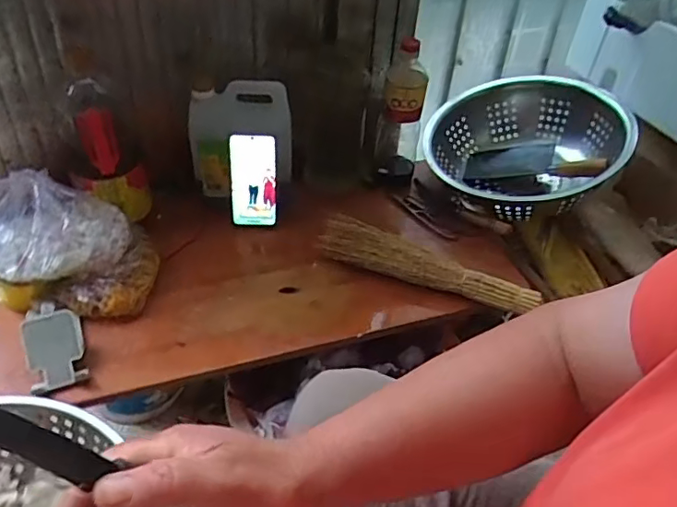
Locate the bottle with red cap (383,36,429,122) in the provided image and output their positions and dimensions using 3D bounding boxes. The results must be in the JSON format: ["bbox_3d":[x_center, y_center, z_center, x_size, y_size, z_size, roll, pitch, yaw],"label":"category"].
[{"bbox_3d":[0.117,-0.295,0.939,0.069,0.144,0.076,9,39,6],"label":"bottle with red cap"}]

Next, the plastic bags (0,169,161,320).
[{"bbox_3d":[-0.381,-0.016,0.782,0.225,0.166,0.163,1,39,-5],"label":"plastic bags"}]

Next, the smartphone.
[{"bbox_3d":[-0.139,-0.117,0.901,0.073,0.156,0.012,-1,29,-9],"label":"smartphone"}]

